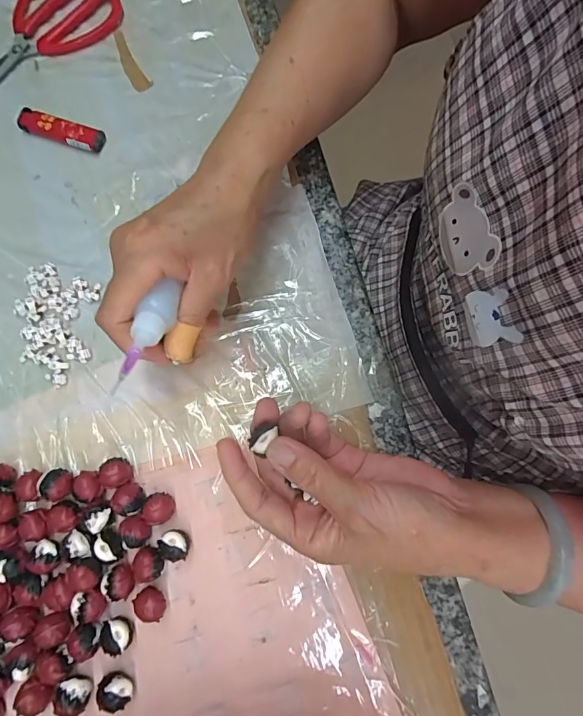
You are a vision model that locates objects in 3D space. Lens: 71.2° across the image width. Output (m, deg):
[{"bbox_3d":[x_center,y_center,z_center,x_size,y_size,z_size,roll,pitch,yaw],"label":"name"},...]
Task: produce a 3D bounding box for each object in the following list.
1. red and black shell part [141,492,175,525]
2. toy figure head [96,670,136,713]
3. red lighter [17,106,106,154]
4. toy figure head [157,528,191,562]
[{"bbox_3d":[-0.086,0.098,0.266,0.018,0.018,0.019,0,76,2],"label":"red and black shell part"},{"bbox_3d":[-0.105,0.198,0.243,0.020,0.018,0.014,10,77,4],"label":"toy figure head"},{"bbox_3d":[-0.192,-0.190,0.341,0.074,0.011,0.019,17,77,6],"label":"red lighter"},{"bbox_3d":[-0.074,0.120,0.261,0.017,0.019,0.019,-44,79,-9],"label":"toy figure head"}]

